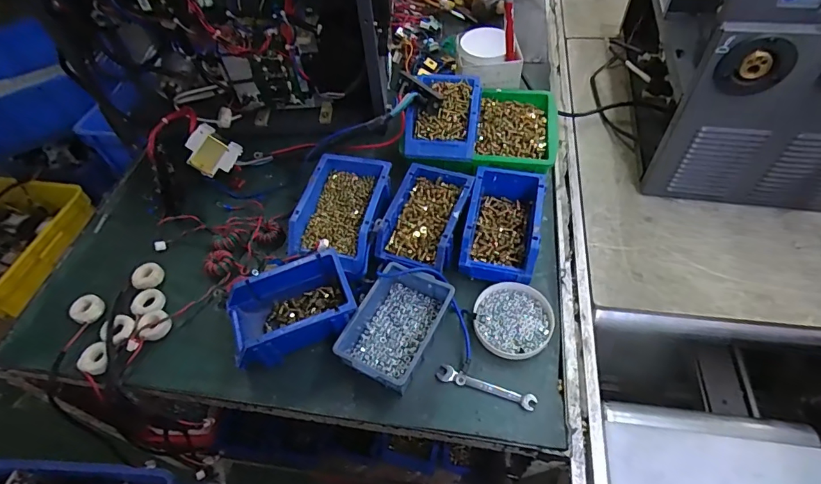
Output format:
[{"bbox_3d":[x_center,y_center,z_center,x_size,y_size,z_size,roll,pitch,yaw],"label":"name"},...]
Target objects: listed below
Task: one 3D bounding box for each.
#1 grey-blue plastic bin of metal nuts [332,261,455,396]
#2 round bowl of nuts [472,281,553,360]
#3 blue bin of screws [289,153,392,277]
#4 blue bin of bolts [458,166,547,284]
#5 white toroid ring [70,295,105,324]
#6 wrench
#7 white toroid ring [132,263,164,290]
[{"bbox_3d":[-0.015,0.110,0.581,0.114,0.053,0.156,20,58,18],"label":"grey-blue plastic bin of metal nuts"},{"bbox_3d":[0.136,0.103,0.593,0.099,0.016,0.102,-2,53,3],"label":"round bowl of nuts"},{"bbox_3d":[-0.099,-0.045,0.678,0.122,0.063,0.194,11,55,13],"label":"blue bin of screws"},{"bbox_3d":[0.136,-0.029,0.649,0.100,0.061,0.176,9,55,11],"label":"blue bin of bolts"},{"bbox_3d":[-0.469,0.097,0.647,0.050,0.018,0.042,22,58,20],"label":"white toroid ring"},{"bbox_3d":[0.093,0.179,0.549,0.120,0.009,0.020,15,56,15],"label":"wrench"},{"bbox_3d":[-0.400,0.053,0.677,0.040,0.015,0.043,-2,53,3],"label":"white toroid ring"}]

